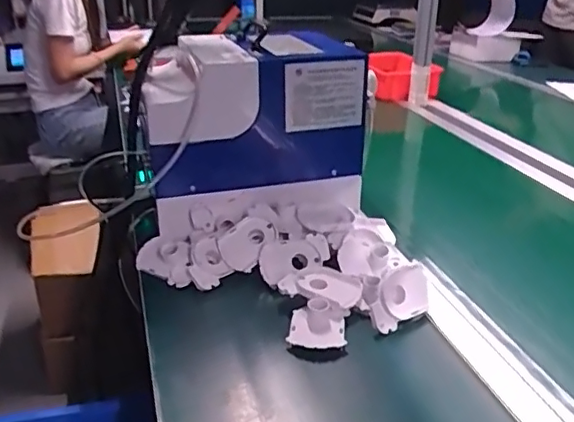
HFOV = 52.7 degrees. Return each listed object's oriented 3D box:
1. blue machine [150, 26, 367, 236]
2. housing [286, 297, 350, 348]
[{"bbox_3d":[-0.055,-0.134,0.898,0.317,0.241,0.198,-11,28,-22],"label":"blue machine"},{"bbox_3d":[0.038,0.139,0.709,0.069,0.034,0.063,2,26,7],"label":"housing"}]

